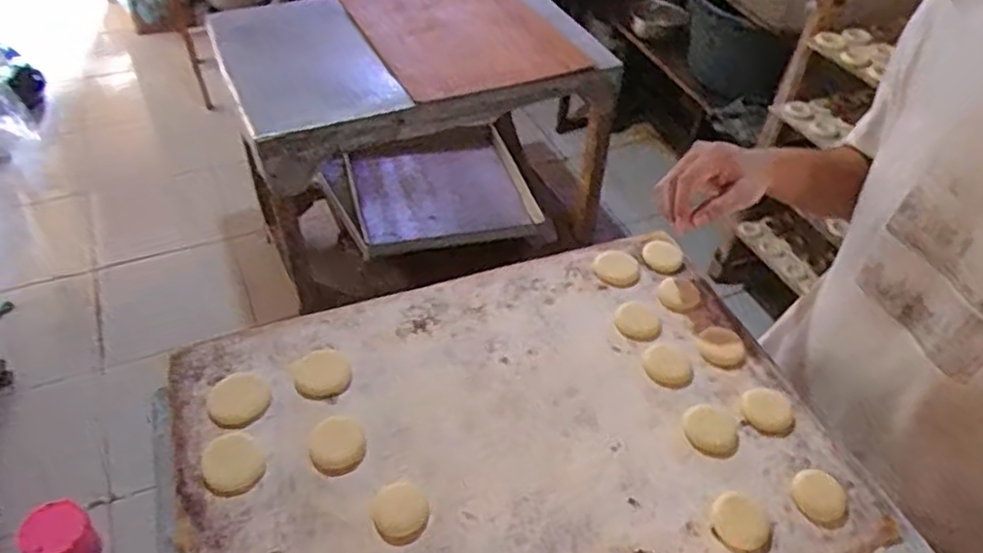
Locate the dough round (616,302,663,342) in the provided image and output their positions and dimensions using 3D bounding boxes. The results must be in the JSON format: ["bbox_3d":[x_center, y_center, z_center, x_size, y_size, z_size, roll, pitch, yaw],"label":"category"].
[{"bbox_3d":[0.163,0.050,0.778,0.048,0.006,0.055,-8,46,-11],"label":"dough round"}]

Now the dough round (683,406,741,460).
[{"bbox_3d":[0.218,0.154,0.687,0.052,0.006,0.054,15,46,11],"label":"dough round"}]

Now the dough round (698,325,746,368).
[{"bbox_3d":[0.250,0.076,0.753,0.052,0.006,0.048,2,45,-2],"label":"dough round"}]

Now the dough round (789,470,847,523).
[{"bbox_3d":[0.300,0.200,0.637,0.050,0.005,0.047,2,45,-2],"label":"dough round"}]

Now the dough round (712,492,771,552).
[{"bbox_3d":[0.218,0.215,0.609,0.047,0.004,0.052,-4,45,-8],"label":"dough round"}]

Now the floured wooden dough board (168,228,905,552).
[{"bbox_3d":[0.010,0.153,0.676,0.586,0.018,0.432,-13,47,-17],"label":"floured wooden dough board"}]

